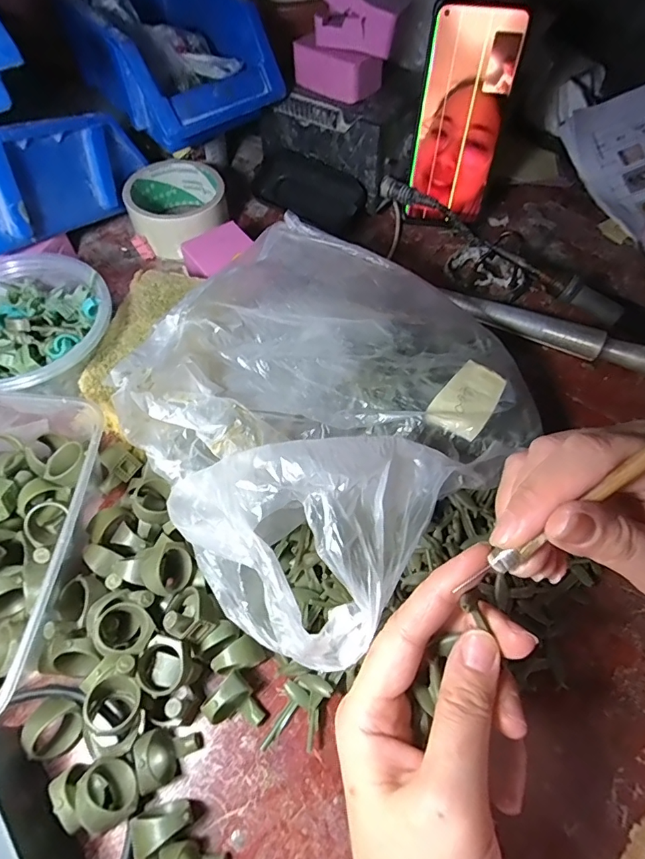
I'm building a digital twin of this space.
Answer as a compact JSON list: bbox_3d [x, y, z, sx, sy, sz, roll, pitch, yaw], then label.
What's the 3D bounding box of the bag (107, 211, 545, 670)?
[{"bbox_3d":[0.003,-0.023,0.276,0.204,0.085,0.235,40,67,18],"label":"bag"}]

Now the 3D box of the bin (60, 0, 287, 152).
[{"bbox_3d":[-0.135,-0.329,0.394,0.122,0.066,0.182,-39,69,-21],"label":"bin"}]

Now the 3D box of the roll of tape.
[{"bbox_3d":[-0.132,-0.204,0.423,0.083,0.041,0.083,1,61,-2],"label":"roll of tape"}]

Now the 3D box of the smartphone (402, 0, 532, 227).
[{"bbox_3d":[0.116,-0.257,0.391,0.072,0.155,0.014,7,44,4],"label":"smartphone"}]

